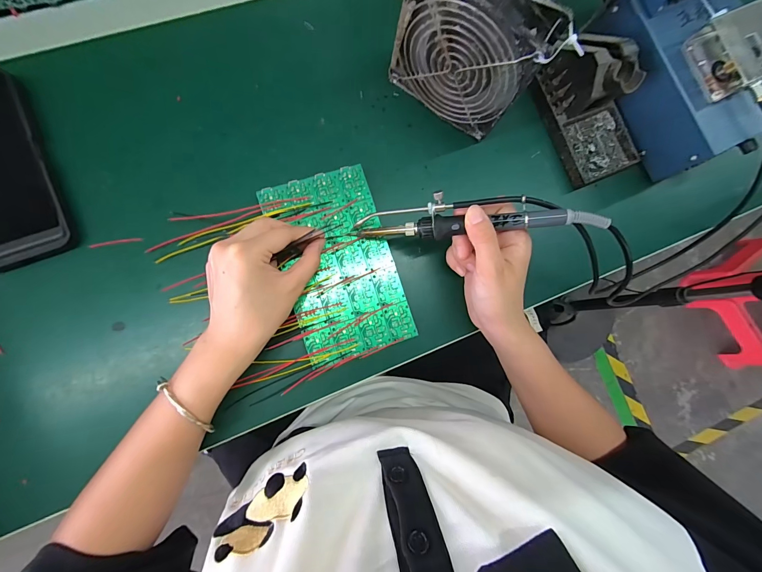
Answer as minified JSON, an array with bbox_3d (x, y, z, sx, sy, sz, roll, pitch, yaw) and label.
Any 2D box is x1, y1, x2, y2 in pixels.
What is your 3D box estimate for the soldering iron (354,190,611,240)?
[{"bbox_3d":[0.078,-0.057,0.283,0.196,0.035,0.032,0,84,14],"label":"soldering iron"}]

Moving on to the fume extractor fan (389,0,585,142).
[{"bbox_3d":[0.078,-0.203,0.292,0.131,0.120,0.046,30,82,-3],"label":"fume extractor fan"}]

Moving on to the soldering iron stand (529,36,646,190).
[{"bbox_3d":[0.222,-0.181,0.332,0.079,0.065,0.131,-24,87,-8],"label":"soldering iron stand"}]

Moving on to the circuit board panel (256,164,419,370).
[{"bbox_3d":[-0.039,-0.022,0.311,0.100,0.005,0.171,-18,87,-8],"label":"circuit board panel"}]

